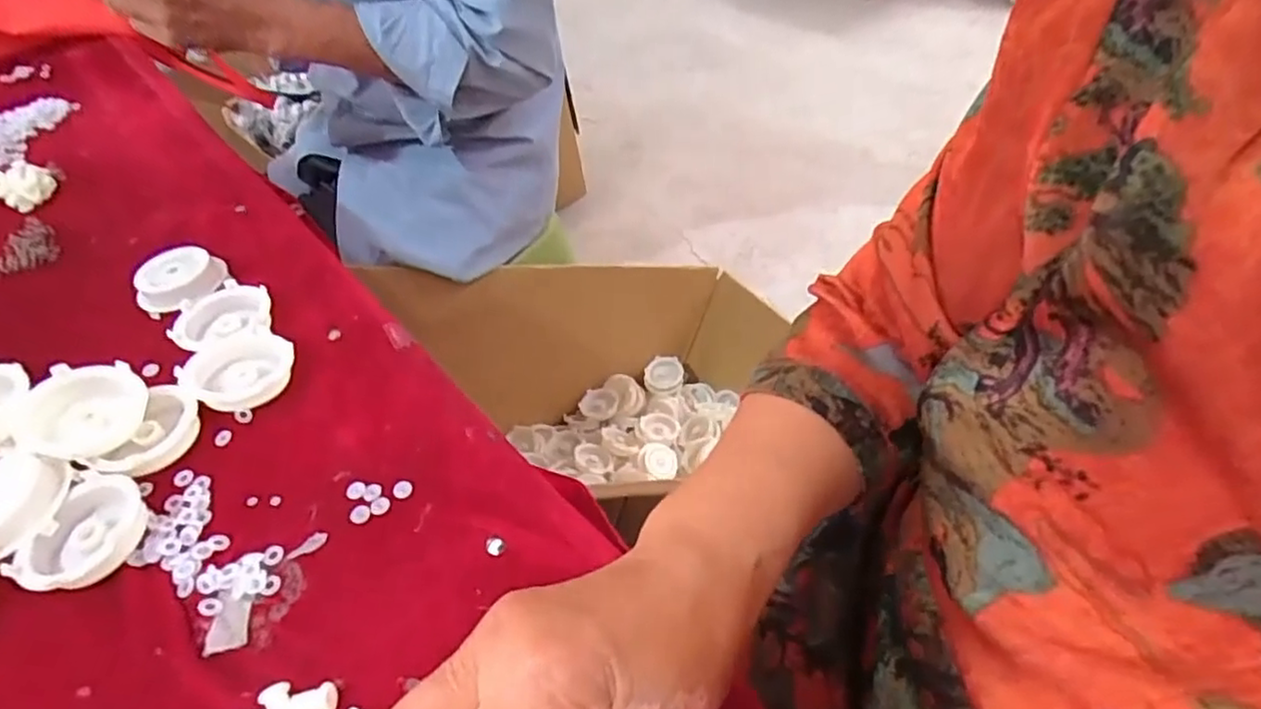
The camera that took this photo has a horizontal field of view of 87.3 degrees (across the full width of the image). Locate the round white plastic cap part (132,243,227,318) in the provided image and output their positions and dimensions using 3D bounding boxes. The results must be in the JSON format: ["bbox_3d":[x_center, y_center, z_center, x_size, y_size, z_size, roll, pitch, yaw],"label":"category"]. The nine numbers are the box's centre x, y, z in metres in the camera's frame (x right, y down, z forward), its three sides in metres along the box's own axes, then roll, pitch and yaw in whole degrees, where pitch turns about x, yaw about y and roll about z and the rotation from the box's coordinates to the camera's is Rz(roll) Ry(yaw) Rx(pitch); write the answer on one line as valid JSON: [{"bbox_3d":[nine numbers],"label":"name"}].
[{"bbox_3d":[-0.318,-0.053,0.469,0.054,0.025,0.054,-2,44,2],"label":"round white plastic cap part"}]

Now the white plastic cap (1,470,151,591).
[{"bbox_3d":[-0.268,0.087,0.327,0.059,0.016,0.059,-2,44,2],"label":"white plastic cap"}]

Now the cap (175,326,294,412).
[{"bbox_3d":[-0.240,0.010,0.404,0.059,0.021,0.059,-2,44,2],"label":"cap"}]

